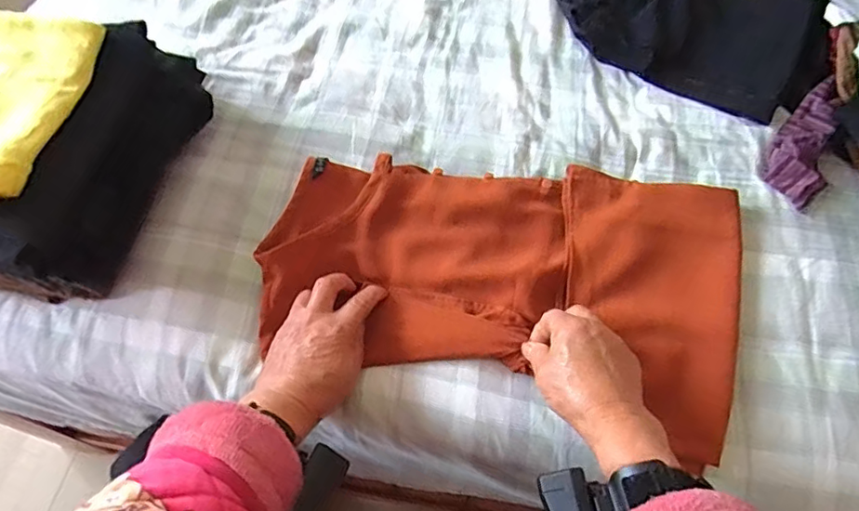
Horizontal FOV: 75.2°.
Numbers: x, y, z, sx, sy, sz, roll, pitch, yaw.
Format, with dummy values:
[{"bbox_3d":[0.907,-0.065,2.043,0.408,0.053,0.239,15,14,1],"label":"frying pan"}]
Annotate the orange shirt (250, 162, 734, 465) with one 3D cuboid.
[{"bbox_3d":[0.064,0.020,0.511,0.424,0.035,0.248,9,60,5],"label":"orange shirt"}]

